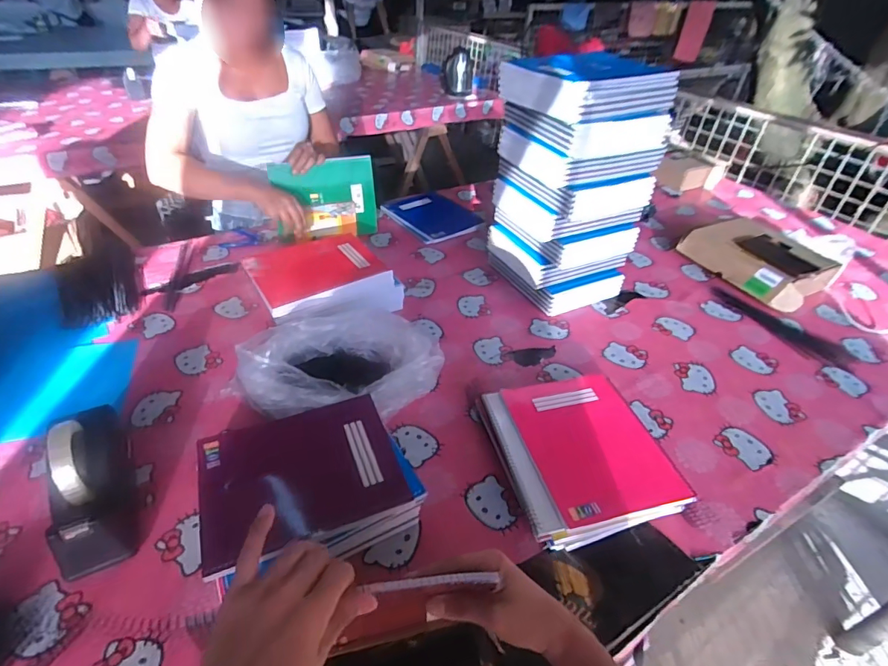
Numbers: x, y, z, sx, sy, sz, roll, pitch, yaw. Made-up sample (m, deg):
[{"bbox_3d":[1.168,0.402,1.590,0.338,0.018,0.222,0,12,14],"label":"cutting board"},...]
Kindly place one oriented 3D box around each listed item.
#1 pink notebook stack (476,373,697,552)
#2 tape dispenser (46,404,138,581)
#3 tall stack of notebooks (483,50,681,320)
[{"bbox_3d":[0.198,0.182,0.726,0.256,0.051,0.277,-7,40,-14],"label":"pink notebook stack"},{"bbox_3d":[-0.455,0.188,0.606,0.071,0.131,0.213,-14,42,-22],"label":"tape dispenser"},{"bbox_3d":[0.253,-0.292,0.992,0.243,0.454,0.258,-18,44,-25],"label":"tall stack of notebooks"}]

